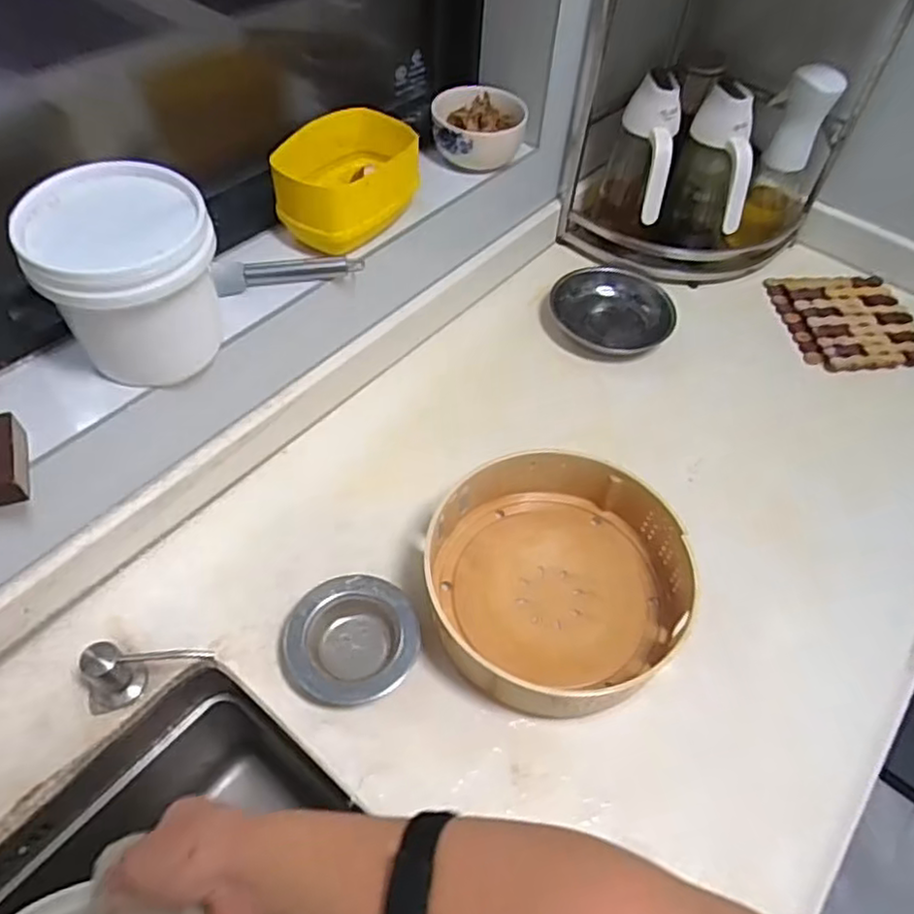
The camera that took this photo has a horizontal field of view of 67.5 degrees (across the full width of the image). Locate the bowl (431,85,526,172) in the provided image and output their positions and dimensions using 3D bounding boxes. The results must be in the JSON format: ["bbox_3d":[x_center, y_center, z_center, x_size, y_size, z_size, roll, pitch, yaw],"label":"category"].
[{"bbox_3d":[0.024,-0.355,0.747,0.100,0.049,0.099,-1,53,-4],"label":"bowl"}]

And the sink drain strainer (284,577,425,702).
[{"bbox_3d":[-0.085,0.147,0.559,0.107,0.028,0.104,2,53,-2],"label":"sink drain strainer"}]

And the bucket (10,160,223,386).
[{"bbox_3d":[-0.244,-0.132,0.521,0.118,0.114,0.131,-23,58,-20],"label":"bucket"}]

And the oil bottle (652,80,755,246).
[{"bbox_3d":[0.292,-0.329,0.801,0.090,0.177,0.090,14,53,7],"label":"oil bottle"}]

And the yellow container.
[{"bbox_3d":[-0.102,-0.260,0.643,0.094,0.067,0.130,27,56,16],"label":"yellow container"}]

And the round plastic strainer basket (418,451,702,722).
[{"bbox_3d":[0.080,0.101,0.578,0.219,0.067,0.210,2,53,-2],"label":"round plastic strainer basket"}]

